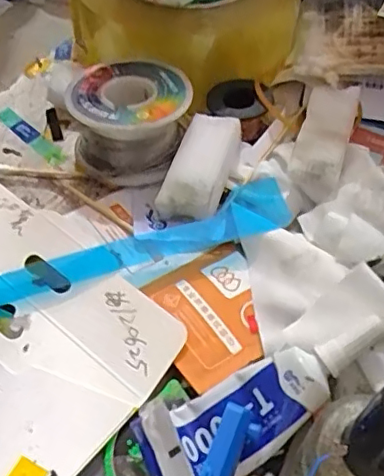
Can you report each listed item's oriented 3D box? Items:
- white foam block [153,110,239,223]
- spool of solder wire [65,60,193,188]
[{"bbox_3d":[0.005,-0.030,0.248,0.023,0.016,0.054,16,55,10],"label":"white foam block"},{"bbox_3d":[-0.027,-0.054,0.259,0.047,0.029,0.051,1,54,-1],"label":"spool of solder wire"}]

